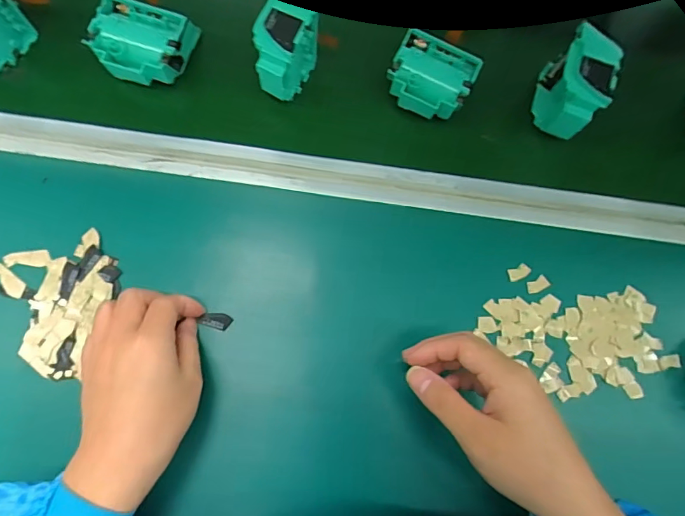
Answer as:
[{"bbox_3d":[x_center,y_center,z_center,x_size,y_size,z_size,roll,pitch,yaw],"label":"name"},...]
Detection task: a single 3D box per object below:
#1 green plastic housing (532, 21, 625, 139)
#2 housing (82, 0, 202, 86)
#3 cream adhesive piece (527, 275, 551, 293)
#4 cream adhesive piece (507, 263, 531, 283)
[{"bbox_3d":[0.206,-0.153,0.405,0.040,0.070,0.077,20,81,-1],"label":"green plastic housing"},{"bbox_3d":[-0.180,-0.193,0.410,0.074,0.041,0.072,13,81,-2],"label":"housing"},{"bbox_3d":[0.175,0.024,0.400,0.020,0.004,0.012,-29,85,-7],"label":"cream adhesive piece"},{"bbox_3d":[0.158,0.013,0.401,0.021,0.004,0.011,-23,84,-7],"label":"cream adhesive piece"}]

